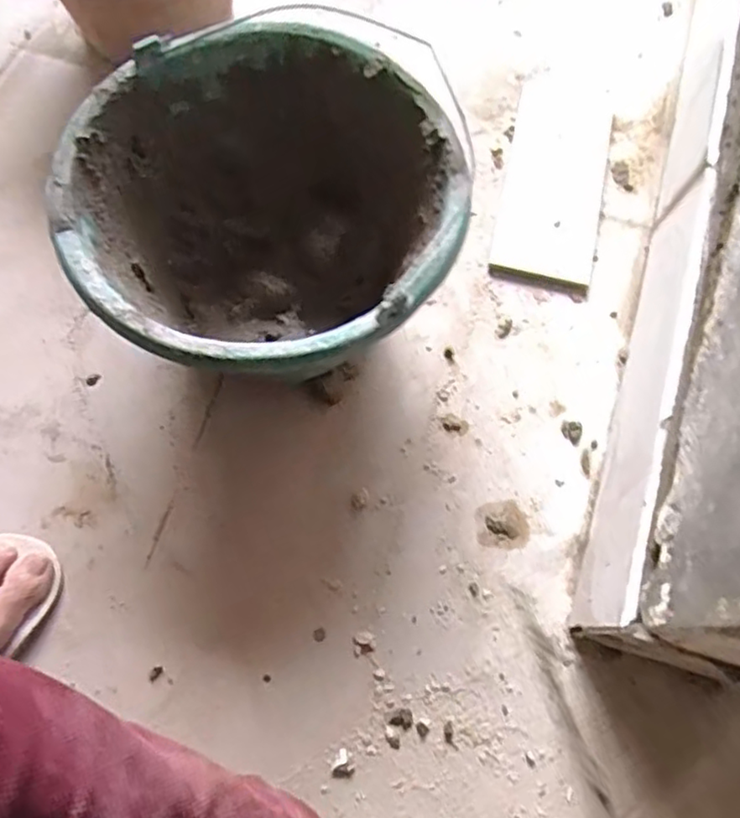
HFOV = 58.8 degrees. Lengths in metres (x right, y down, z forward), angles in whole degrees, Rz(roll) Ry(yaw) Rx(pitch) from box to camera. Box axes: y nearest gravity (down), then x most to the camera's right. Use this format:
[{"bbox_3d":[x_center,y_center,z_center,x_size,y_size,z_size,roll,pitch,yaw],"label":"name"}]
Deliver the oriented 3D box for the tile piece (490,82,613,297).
[{"bbox_3d":[0.184,-0.226,0.653,0.097,0.008,0.232,13,70,2],"label":"tile piece"}]

